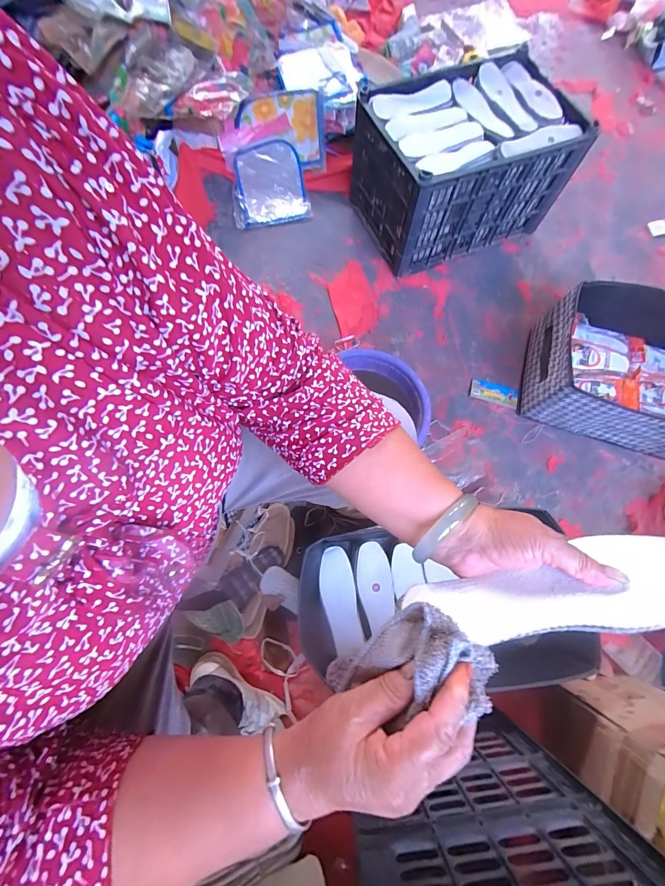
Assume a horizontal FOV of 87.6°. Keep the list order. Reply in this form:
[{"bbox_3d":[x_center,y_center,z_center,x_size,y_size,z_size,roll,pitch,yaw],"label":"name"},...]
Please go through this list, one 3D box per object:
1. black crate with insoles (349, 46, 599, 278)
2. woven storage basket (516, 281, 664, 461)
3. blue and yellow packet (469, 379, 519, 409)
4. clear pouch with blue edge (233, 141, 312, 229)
[{"bbox_3d":[0.346,-0.766,0.963,0.476,0.279,0.361,-21,76,-7],"label":"black crate with insoles"},{"bbox_3d":[0.724,-0.166,0.833,0.439,0.189,0.330,15,72,4],"label":"woven storage basket"},{"bbox_3d":[0.424,-0.128,0.904,0.125,0.007,0.058,12,74,2],"label":"blue and yellow packet"},{"bbox_3d":[-0.197,-0.821,1.107,0.245,0.067,0.274,-1,72,-2],"label":"clear pouch with blue edge"}]

